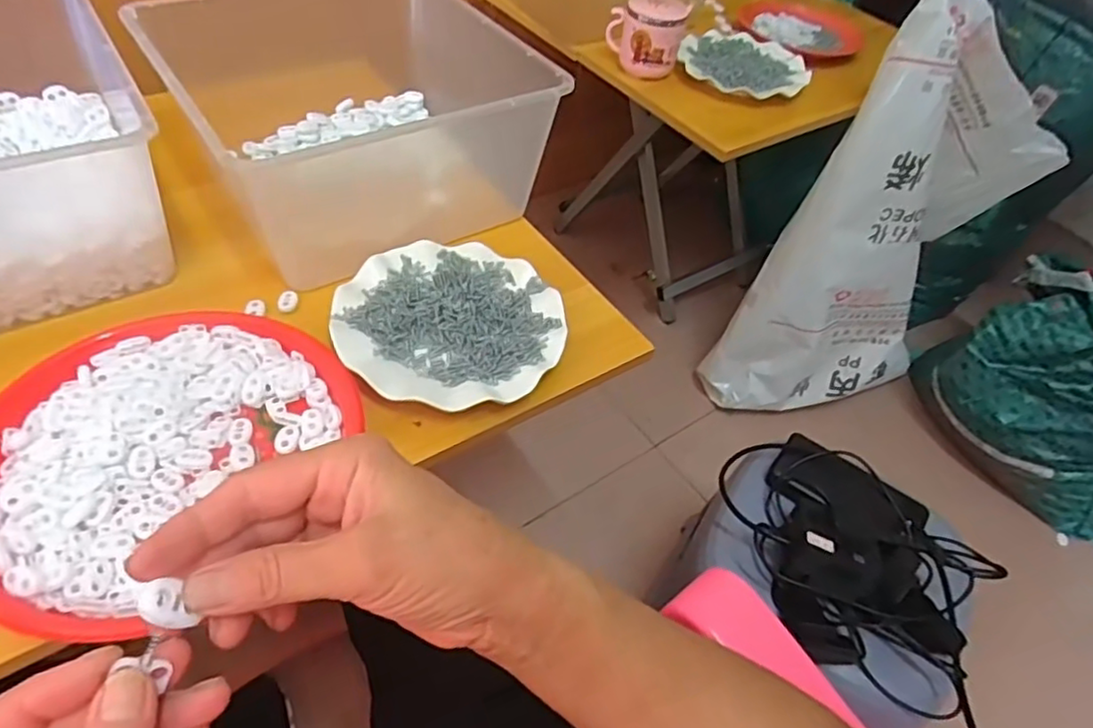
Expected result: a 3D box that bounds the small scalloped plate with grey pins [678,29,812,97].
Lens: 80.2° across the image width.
[{"bbox_3d":[0.279,-0.421,0.923,0.178,0.028,0.166,3,50,-4],"label":"small scalloped plate with grey pins"}]

